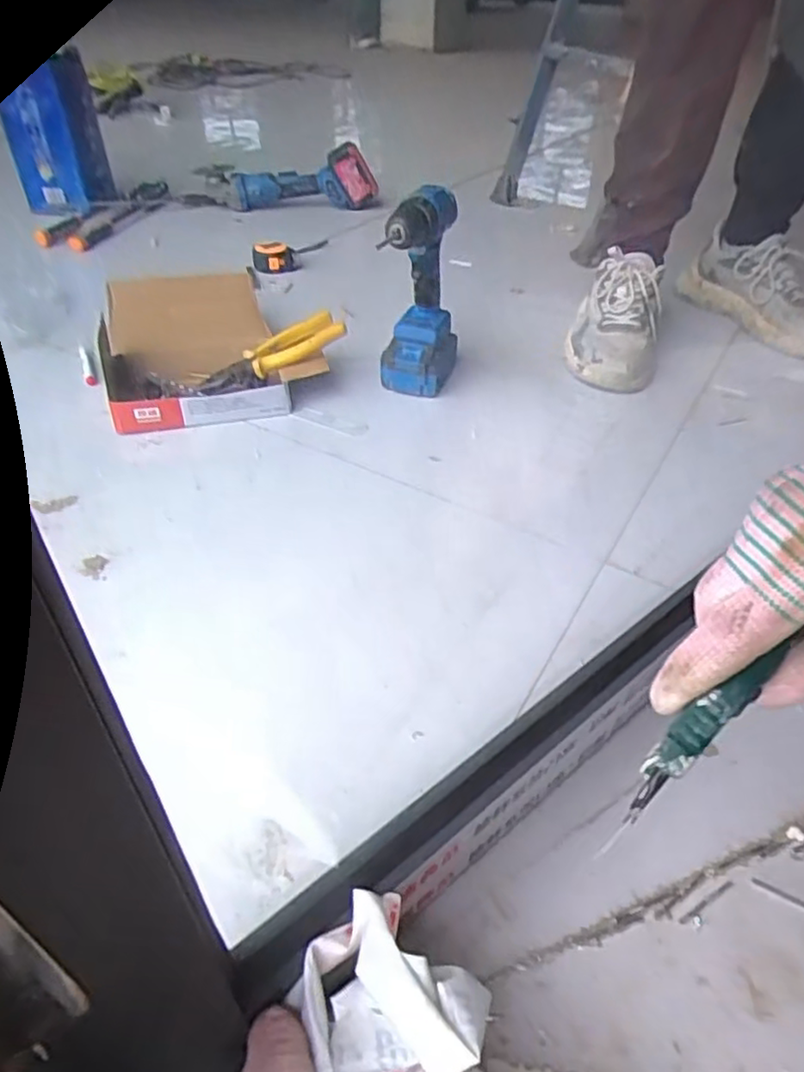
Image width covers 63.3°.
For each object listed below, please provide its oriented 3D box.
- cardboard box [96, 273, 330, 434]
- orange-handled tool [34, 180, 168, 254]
[{"bbox_3d":[-0.266,-0.263,0.882,0.260,0.077,0.320,-13,43,-17],"label":"cardboard box"},{"bbox_3d":[-0.624,-0.687,1.391,0.133,0.032,0.428,8,41,6],"label":"orange-handled tool"}]

